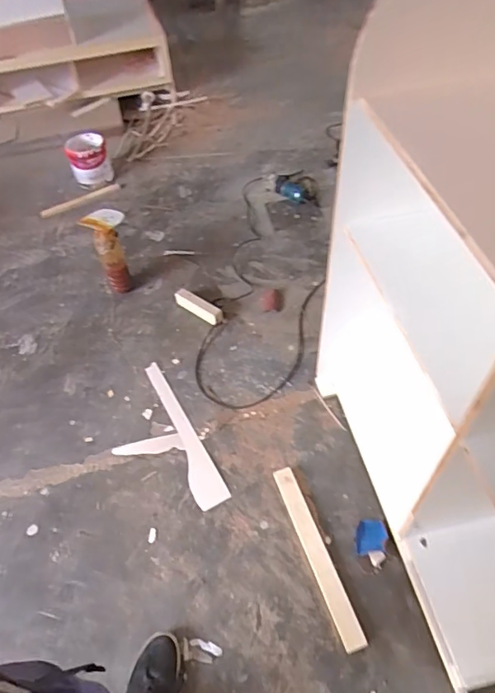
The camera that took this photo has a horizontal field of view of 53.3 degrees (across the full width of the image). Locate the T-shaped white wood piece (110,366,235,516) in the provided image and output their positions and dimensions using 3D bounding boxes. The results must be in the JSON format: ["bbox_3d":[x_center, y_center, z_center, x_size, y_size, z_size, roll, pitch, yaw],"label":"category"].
[{"bbox_3d":[-0.278,0.293,1.516,0.234,0.028,0.527,-26,53,-15],"label":"T-shaped white wood piece"}]

